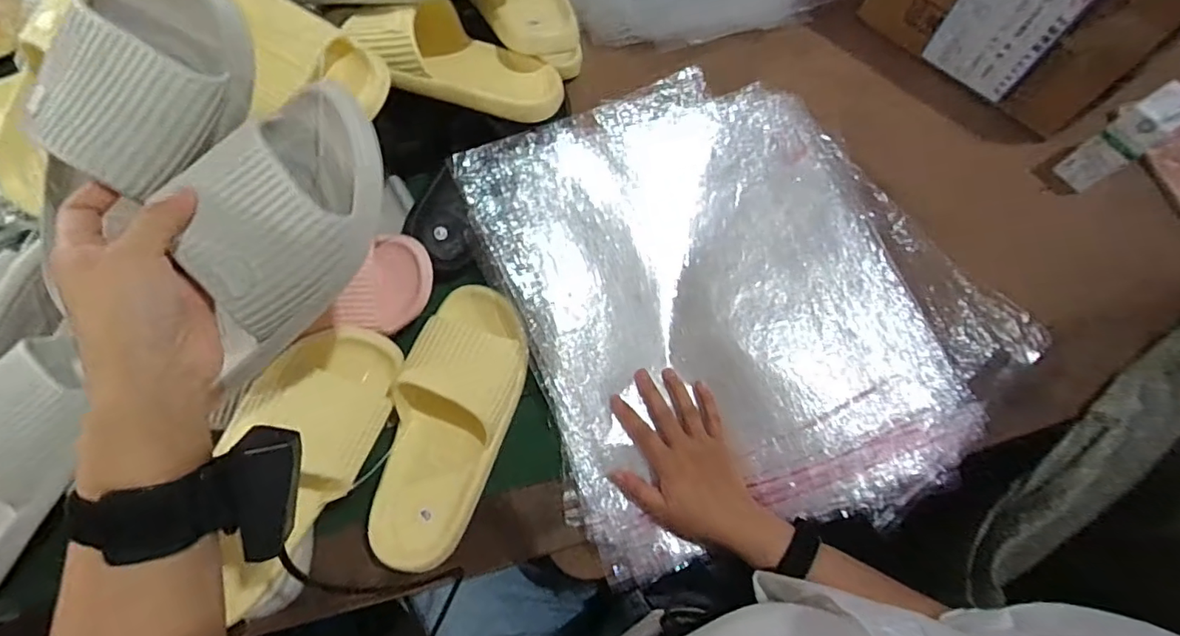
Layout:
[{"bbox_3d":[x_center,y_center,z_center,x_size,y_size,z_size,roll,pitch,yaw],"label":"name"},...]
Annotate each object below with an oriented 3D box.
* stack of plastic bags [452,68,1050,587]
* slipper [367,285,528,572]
[{"bbox_3d":[0.155,-0.027,0.531,0.451,0.069,0.440,-24,81,-8],"label":"stack of plastic bags"},{"bbox_3d":[-0.131,0.093,0.512,0.110,0.058,0.266,14,69,4],"label":"slipper"}]

